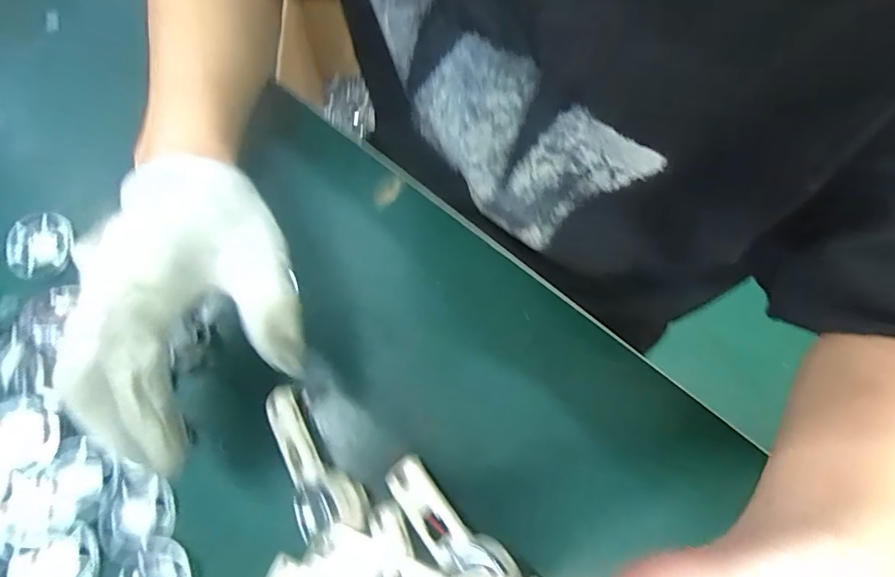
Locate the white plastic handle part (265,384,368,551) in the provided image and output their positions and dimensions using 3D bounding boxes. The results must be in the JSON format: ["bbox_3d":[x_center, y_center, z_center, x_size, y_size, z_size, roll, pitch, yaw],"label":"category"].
[{"bbox_3d":[-0.078,0.096,0.276,0.038,0.014,0.090,-23,72,-10],"label":"white plastic handle part"}]

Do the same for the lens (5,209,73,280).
[{"bbox_3d":[-0.277,-0.030,0.332,0.037,0.008,0.048,-2,69,-2],"label":"lens"}]

